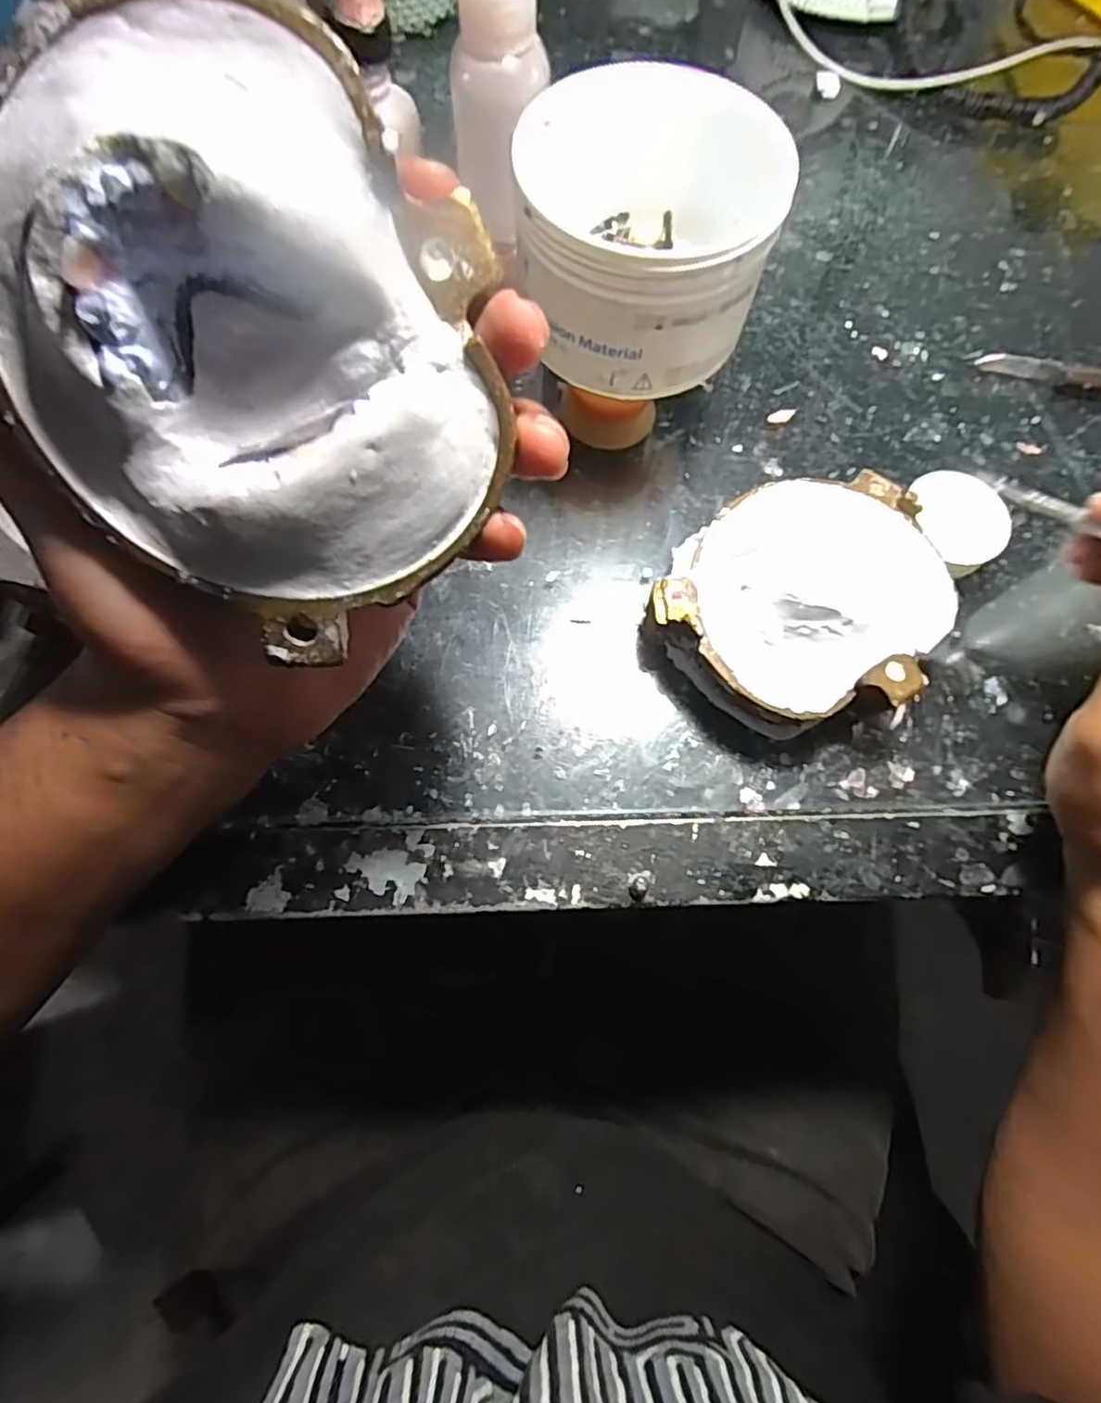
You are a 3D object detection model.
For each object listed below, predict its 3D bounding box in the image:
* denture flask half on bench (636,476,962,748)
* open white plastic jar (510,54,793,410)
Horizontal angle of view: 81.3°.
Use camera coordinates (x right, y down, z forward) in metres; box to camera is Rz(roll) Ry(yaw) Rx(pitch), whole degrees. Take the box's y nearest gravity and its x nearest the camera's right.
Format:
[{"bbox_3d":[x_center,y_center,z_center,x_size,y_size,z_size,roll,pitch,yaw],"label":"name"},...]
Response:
[{"bbox_3d":[0.100,-0.038,0.259,0.114,0.034,0.093,-20,75,-8],"label":"denture flask half on bench"},{"bbox_3d":[0.035,-0.166,0.232,0.089,0.053,0.087,1,73,-2],"label":"open white plastic jar"}]

